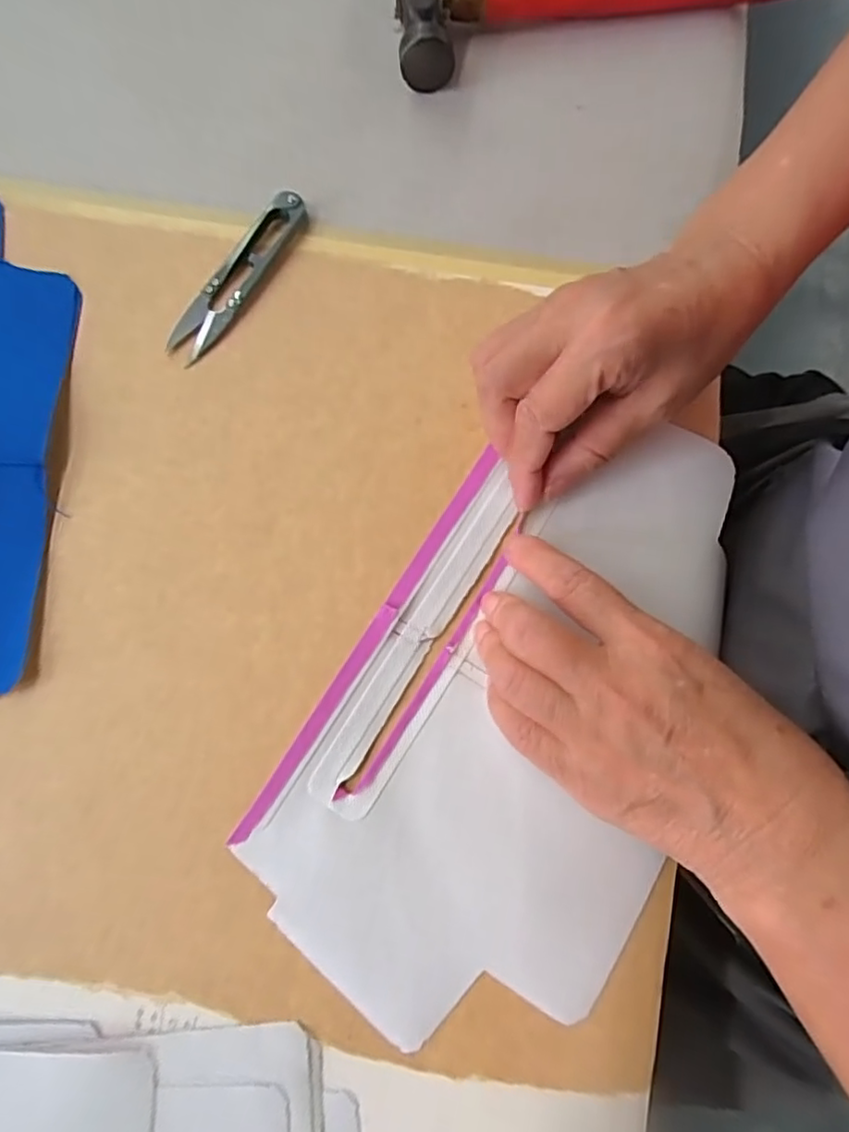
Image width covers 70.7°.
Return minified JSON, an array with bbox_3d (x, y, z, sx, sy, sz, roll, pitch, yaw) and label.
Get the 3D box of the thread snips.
[{"bbox_3d":[-0.095,-0.149,0.307,0.021,0.011,0.101,35,82,6],"label":"thread snips"}]

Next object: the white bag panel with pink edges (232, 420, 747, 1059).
[{"bbox_3d":[0.050,0.060,0.272,0.159,0.009,0.288,32,81,6],"label":"white bag panel with pink edges"}]

